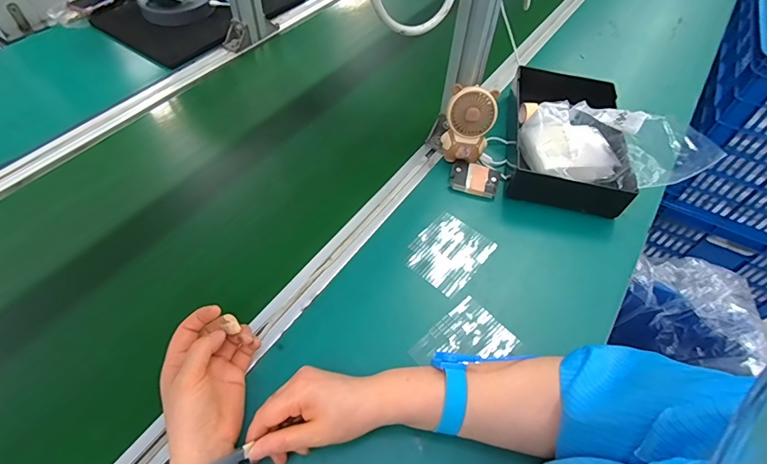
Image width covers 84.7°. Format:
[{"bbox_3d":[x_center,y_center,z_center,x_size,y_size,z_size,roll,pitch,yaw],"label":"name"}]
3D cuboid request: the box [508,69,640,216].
[{"bbox_3d":[0.307,-0.151,0.628,0.217,0.093,0.249,12,53,6],"label":"box"}]

